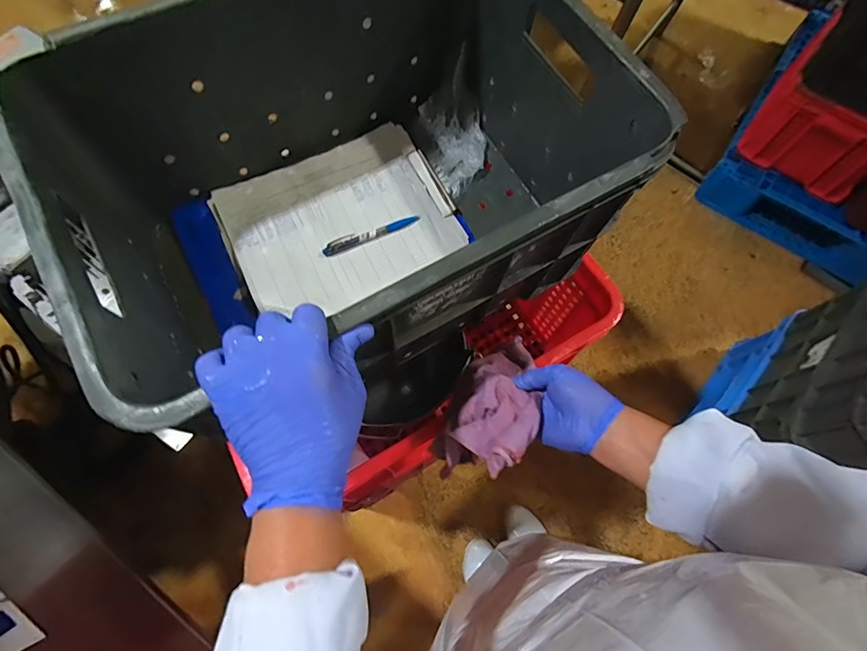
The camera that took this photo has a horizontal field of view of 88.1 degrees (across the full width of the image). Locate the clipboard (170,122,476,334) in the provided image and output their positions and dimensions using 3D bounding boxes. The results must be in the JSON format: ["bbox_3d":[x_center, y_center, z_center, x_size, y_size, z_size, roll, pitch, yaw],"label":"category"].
[{"bbox_3d":[-0.142,-0.131,0.594,0.337,0.027,0.221,-27,70,-10],"label":"clipboard"}]

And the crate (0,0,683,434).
[{"bbox_3d":[-0.074,-0.147,0.479,0.494,0.256,0.358,-30,70,-11],"label":"crate"}]

